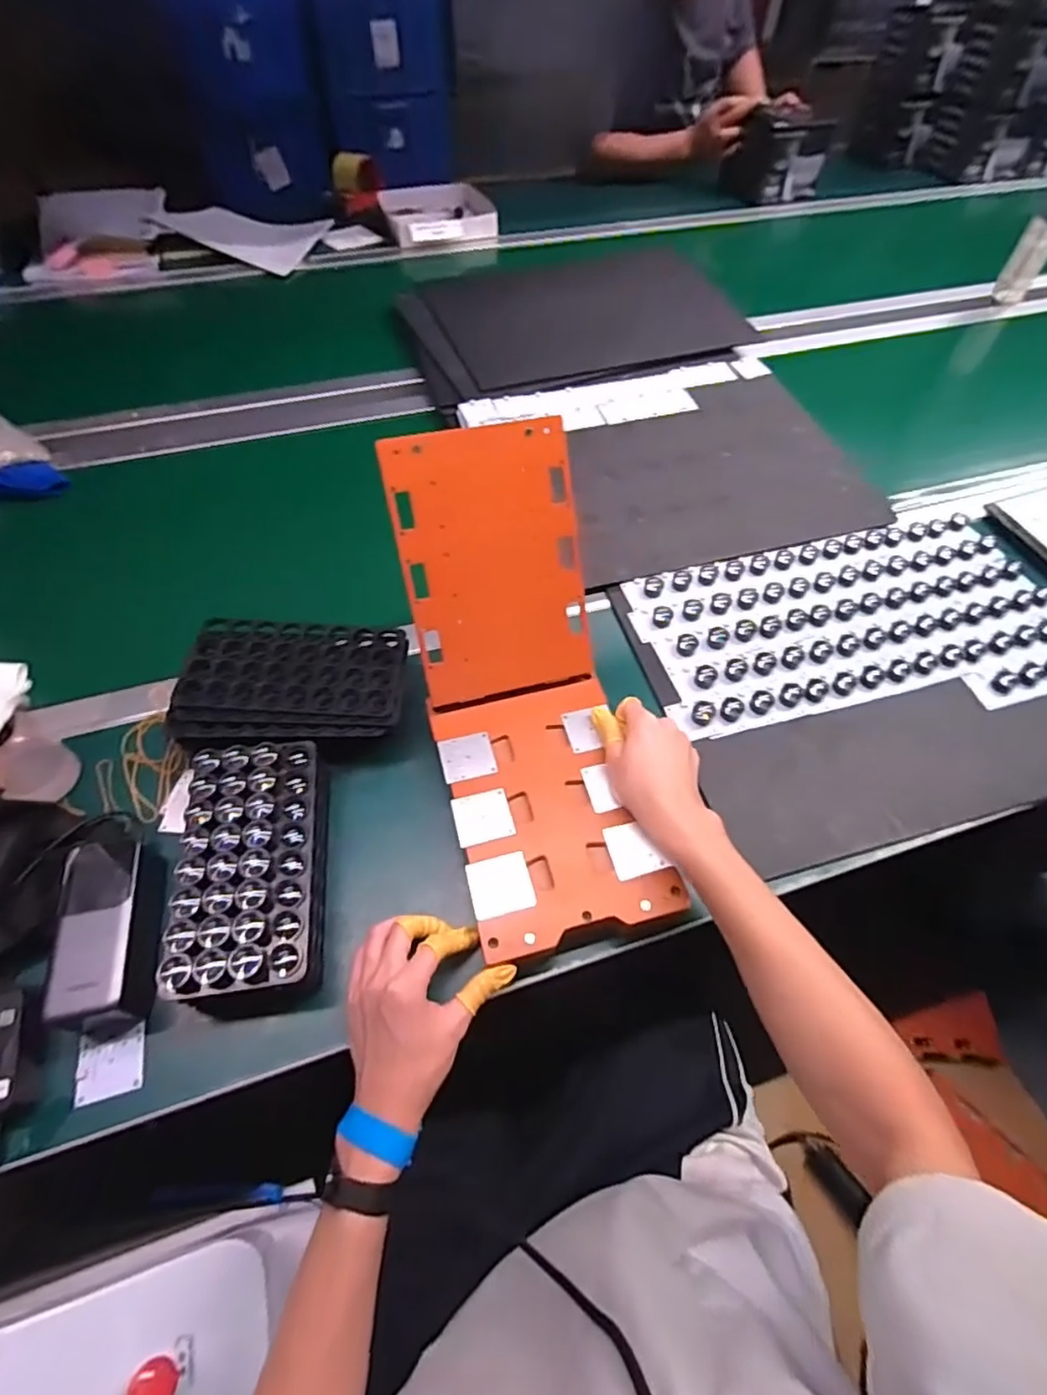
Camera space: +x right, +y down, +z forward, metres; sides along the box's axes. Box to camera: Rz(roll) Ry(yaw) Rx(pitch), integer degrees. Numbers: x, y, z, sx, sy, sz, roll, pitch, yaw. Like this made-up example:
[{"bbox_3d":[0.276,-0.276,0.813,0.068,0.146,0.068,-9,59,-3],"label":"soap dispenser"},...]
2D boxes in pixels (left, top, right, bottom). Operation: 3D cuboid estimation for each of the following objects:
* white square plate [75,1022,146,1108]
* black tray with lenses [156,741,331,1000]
[{"bbox_3d":[-0.305,0.273,0.457,0.043,0.005,0.044,-9,65,-12],"label":"white square plate"},{"bbox_3d":[-0.218,0.136,0.503,0.106,0.065,0.199,-7,57,-6],"label":"black tray with lenses"}]

